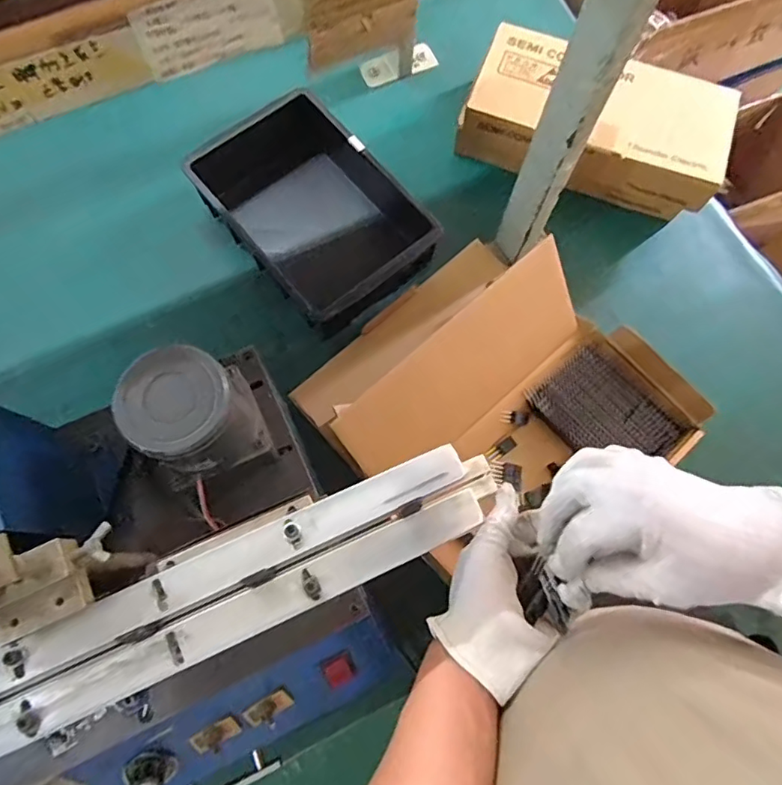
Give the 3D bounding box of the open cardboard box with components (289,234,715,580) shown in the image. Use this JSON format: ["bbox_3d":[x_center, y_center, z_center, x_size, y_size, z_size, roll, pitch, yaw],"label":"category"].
[{"bbox_3d":[0.118,0.013,0.649,0.367,0.116,0.352,-36,77,-11],"label":"open cardboard box with components"}]

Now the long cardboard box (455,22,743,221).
[{"bbox_3d":[0.270,-0.356,0.734,0.327,0.095,0.164,20,74,4],"label":"long cardboard box"}]

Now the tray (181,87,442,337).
[{"bbox_3d":[-0.104,-0.235,0.725,0.210,0.089,0.293,-34,77,-11],"label":"tray"}]

